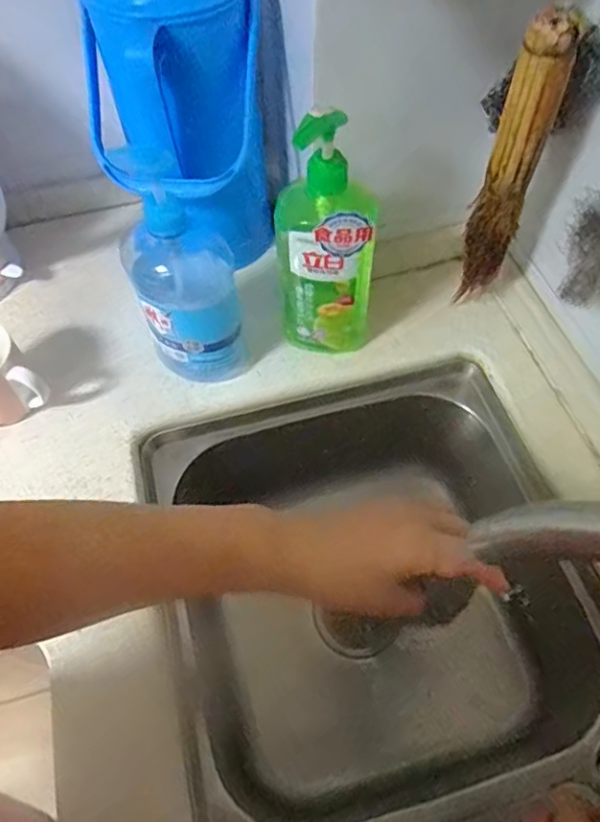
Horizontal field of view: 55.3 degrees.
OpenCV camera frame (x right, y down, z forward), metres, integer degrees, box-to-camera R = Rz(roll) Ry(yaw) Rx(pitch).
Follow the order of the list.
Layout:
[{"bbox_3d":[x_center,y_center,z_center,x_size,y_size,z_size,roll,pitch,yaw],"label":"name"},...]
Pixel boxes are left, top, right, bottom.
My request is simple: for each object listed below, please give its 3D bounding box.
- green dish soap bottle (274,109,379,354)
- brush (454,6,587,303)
[{"bbox_3d":[0.024,-0.155,0.566,0.095,0.266,0.054,11,59,8],"label":"green dish soap bottle"},{"bbox_3d":[0.189,-0.207,0.527,0.043,0.287,0.035,21,61,14],"label":"brush"}]

